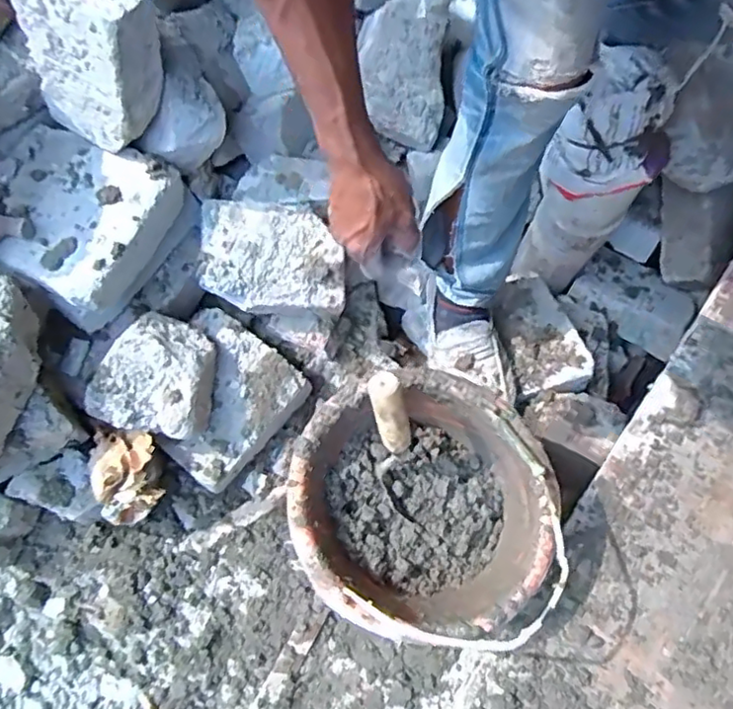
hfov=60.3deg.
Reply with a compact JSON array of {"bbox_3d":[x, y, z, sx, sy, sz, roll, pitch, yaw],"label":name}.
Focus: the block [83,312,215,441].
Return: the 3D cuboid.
[{"bbox_3d":[-0.268,0.022,0.806,0.141,0.066,0.156,11,74,4],"label":"block"}]

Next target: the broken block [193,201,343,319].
[{"bbox_3d":[-0.127,-0.131,0.852,0.189,0.056,0.138,2,73,1],"label":"broken block"}]

